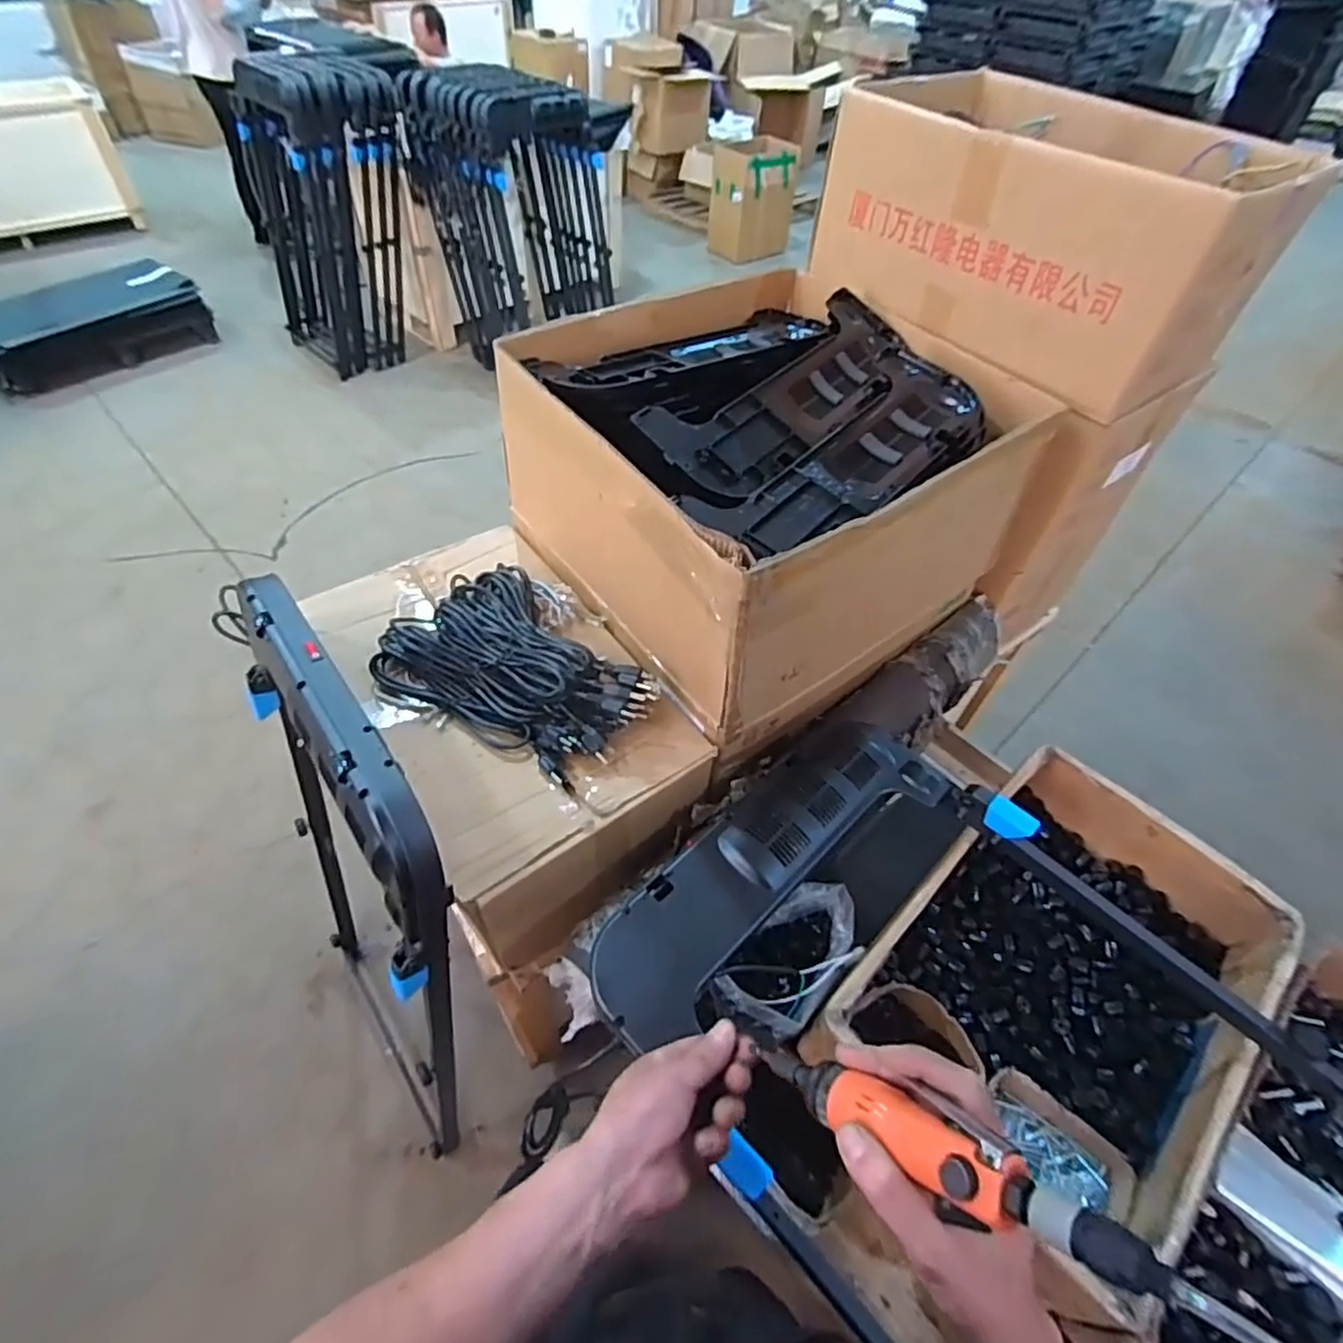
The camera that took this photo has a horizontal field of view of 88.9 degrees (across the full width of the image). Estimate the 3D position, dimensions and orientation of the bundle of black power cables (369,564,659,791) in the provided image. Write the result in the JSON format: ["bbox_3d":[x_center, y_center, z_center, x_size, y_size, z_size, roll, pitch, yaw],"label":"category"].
[{"bbox_3d":[-0.201,-0.005,0.886,0.336,0.062,0.245,34,56,22],"label":"bundle of black power cables"}]

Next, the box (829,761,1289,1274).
[{"bbox_3d":[0.465,0.360,0.821,0.494,0.139,0.351,-36,61,-28],"label":"box"}]

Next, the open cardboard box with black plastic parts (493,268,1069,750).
[{"bbox_3d":[0.132,-0.286,0.988,0.588,0.290,0.538,-32,59,-26],"label":"open cardboard box with black plastic parts"}]

